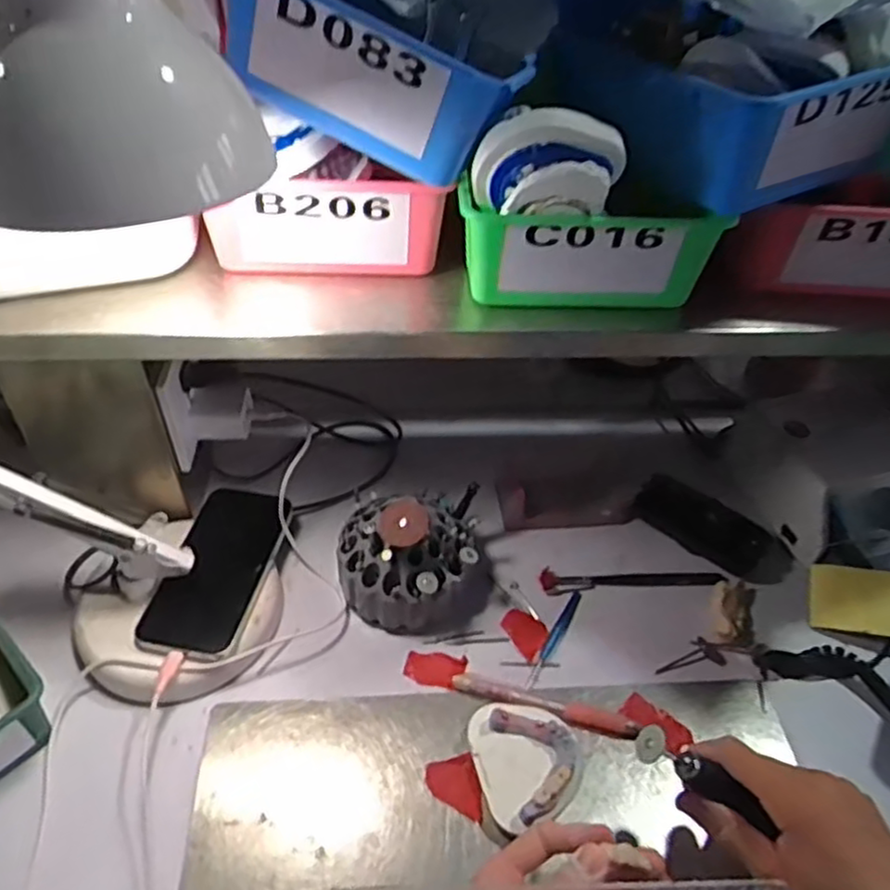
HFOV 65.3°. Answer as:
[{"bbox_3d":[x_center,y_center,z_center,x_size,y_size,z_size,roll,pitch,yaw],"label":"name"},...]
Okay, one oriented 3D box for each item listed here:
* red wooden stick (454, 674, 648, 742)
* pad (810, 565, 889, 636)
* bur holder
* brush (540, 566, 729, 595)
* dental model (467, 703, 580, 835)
[{"bbox_3d":[0.072,0.189,0.507,0.132,0.012,0.018,13,45,9],"label":"red wooden stick"},{"bbox_3d":[0.365,0.135,0.604,0.087,0.009,0.055,6,72,11],"label":"pad"},{"bbox_3d":[-0.021,0.082,0.542,0.118,0.104,0.094,2,45,-2],"label":"bur holder"},{"bbox_3d":[0.164,0.116,0.605,0.164,0.015,0.021,-2,45,-6],"label":"brush"},{"bbox_3d":[0.054,0.210,0.465,0.065,0.036,0.079,-9,46,-13],"label":"dental model"}]

